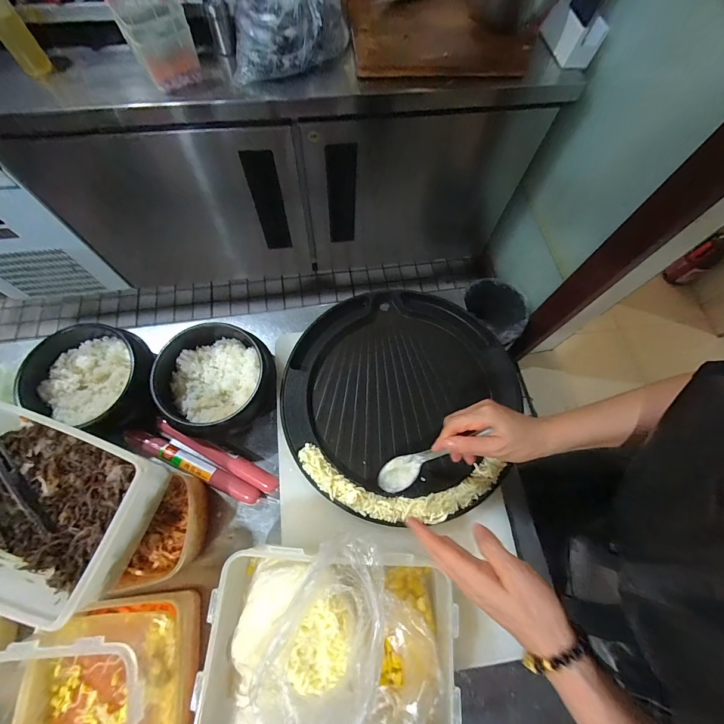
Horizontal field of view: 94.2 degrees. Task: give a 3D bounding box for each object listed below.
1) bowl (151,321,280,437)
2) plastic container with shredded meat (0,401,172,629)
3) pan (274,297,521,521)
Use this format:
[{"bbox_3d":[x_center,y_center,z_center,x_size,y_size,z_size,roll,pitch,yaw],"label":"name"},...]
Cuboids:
[{"bbox_3d":[-0.206,0.027,0.478,0.160,0.077,0.147,1,68,-2],"label":"bowl"},{"bbox_3d":[-0.352,0.133,0.343,0.261,0.077,0.150,17,68,4],"label":"plastic container with shredded meat"},{"bbox_3d":[0.057,0.045,0.486,0.326,0.033,0.321,1,68,-2],"label":"pan"}]

